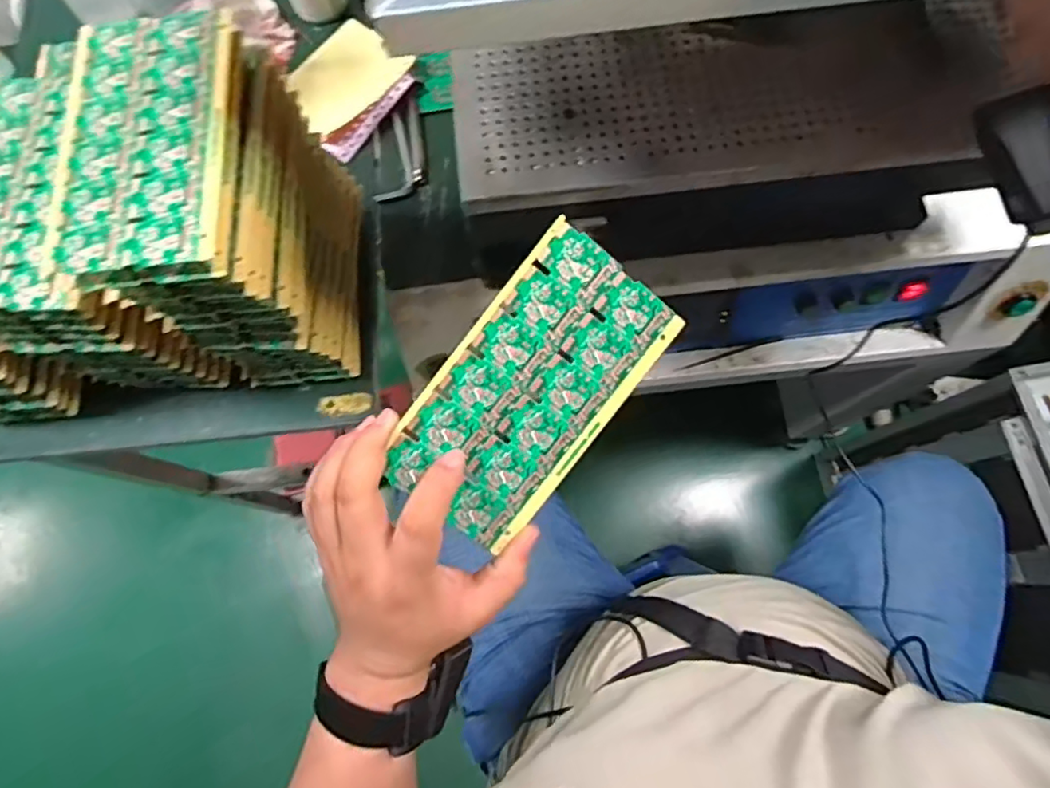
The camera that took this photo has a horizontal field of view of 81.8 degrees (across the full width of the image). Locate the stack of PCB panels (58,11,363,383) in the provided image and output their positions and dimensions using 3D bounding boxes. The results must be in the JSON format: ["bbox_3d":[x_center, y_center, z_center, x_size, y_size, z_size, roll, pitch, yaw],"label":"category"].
[{"bbox_3d":[-0.210,-0.119,0.450,0.110,0.212,0.163,-1,75,1],"label":"stack of PCB panels"}]

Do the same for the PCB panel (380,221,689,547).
[{"bbox_3d":[0.004,-0.001,0.349,0.099,0.004,0.173,37,92,-14],"label":"PCB panel"}]

